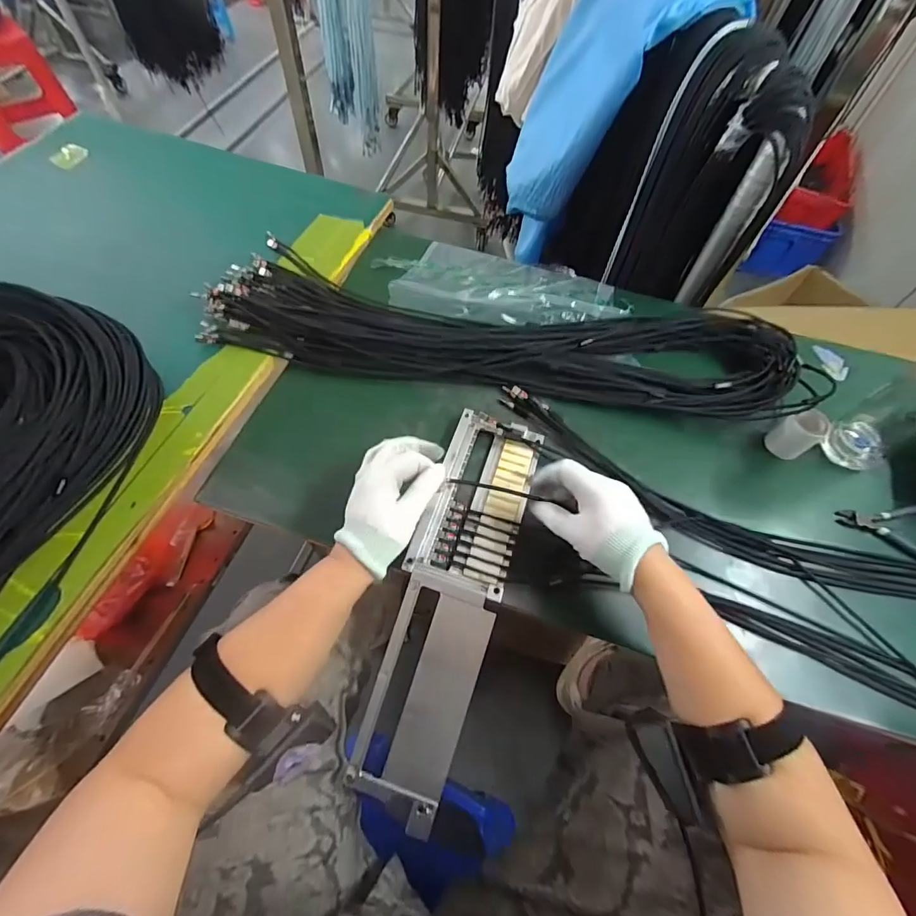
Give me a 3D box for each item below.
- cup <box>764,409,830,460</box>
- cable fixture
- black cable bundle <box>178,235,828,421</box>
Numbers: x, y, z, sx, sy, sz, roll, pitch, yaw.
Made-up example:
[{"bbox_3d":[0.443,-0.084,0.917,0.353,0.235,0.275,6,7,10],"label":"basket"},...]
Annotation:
[{"bbox_3d":[0.398,-0.029,0.524,0.037,0.052,0.037,2,60,-3],"label":"cup"},{"bbox_3d":[-0.004,0.131,0.442,0.095,0.042,0.386,15,71,5],"label":"cable fixture"},{"bbox_3d":[0.065,-0.151,0.571,0.756,0.051,0.166,10,60,2],"label":"black cable bundle"}]

